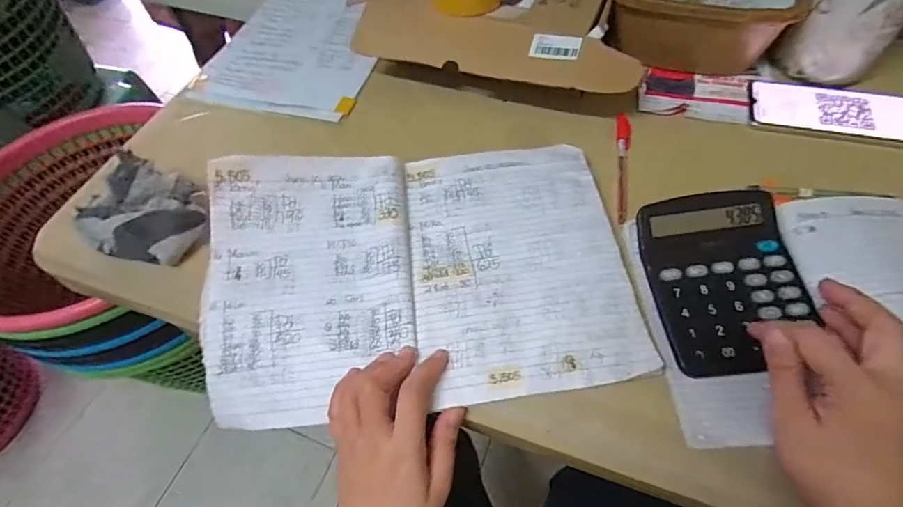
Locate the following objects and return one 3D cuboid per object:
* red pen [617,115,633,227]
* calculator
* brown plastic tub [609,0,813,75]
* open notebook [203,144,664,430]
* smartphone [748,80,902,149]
[{"bbox_3d":[0.177,-0.091,0.482,0.014,0.013,0.150,7,58,8],"label":"red pen"},{"bbox_3d":[0.222,0.019,0.378,0.114,0.033,0.141,-8,58,-2],"label":"calculator"},{"bbox_3d":[0.279,-0.280,0.537,0.195,0.095,0.138,22,62,16],"label":"brown plastic tub"},{"bbox_3d":[-0.036,0.014,0.421,0.359,0.058,0.244,-7,58,-1],"label":"open notebook"},{"bbox_3d":[0.402,-0.152,0.498,0.157,0.013,0.077,15,60,12],"label":"smartphone"}]

